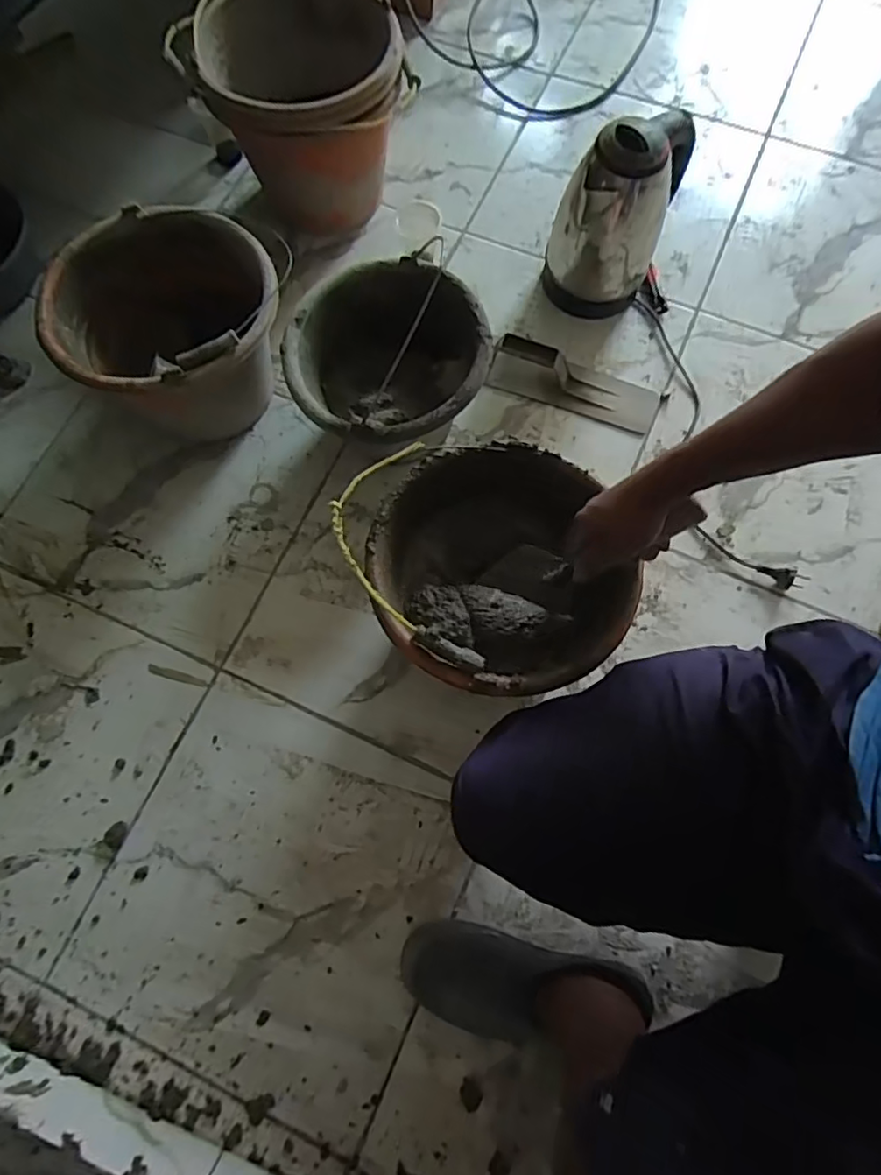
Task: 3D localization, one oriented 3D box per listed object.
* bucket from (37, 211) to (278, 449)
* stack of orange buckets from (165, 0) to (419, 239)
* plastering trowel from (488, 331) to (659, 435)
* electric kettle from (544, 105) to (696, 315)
[{"bbox_3d":[-0.344,-0.327,0.799,0.269,0.202,0.260,0,72,2],"label":"bucket"},{"bbox_3d":[-0.214,-0.744,0.914,0.293,0.212,0.319,-30,75,-8],"label":"stack of orange buckets"},{"bbox_3d":[0.197,-0.309,0.865,0.257,0.056,0.080,19,74,8],"label":"plastering trowel"},{"bbox_3d":[0.240,-0.522,0.832,0.157,0.233,0.138,15,73,6],"label":"electric kettle"}]

